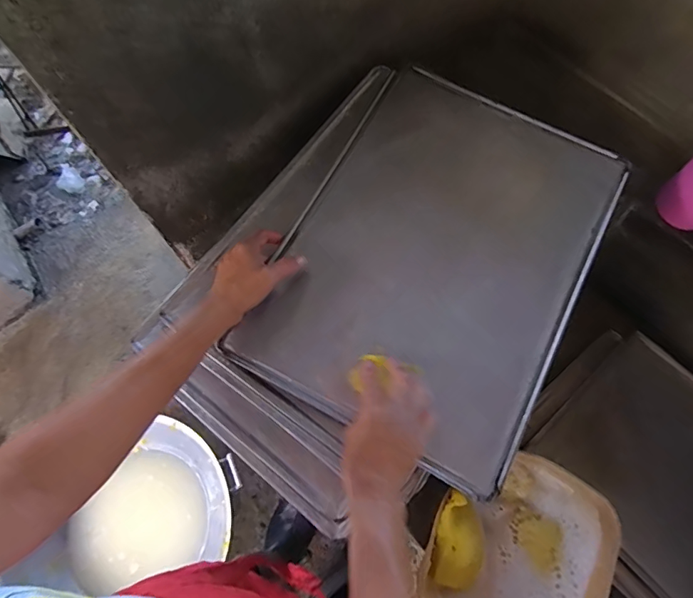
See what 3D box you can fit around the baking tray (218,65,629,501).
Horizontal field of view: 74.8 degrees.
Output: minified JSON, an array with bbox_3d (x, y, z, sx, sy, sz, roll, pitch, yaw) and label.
[{"bbox_3d":[0.108,-0.054,0.529,0.314,0.026,0.435,26,72,11],"label":"baking tray"}]

